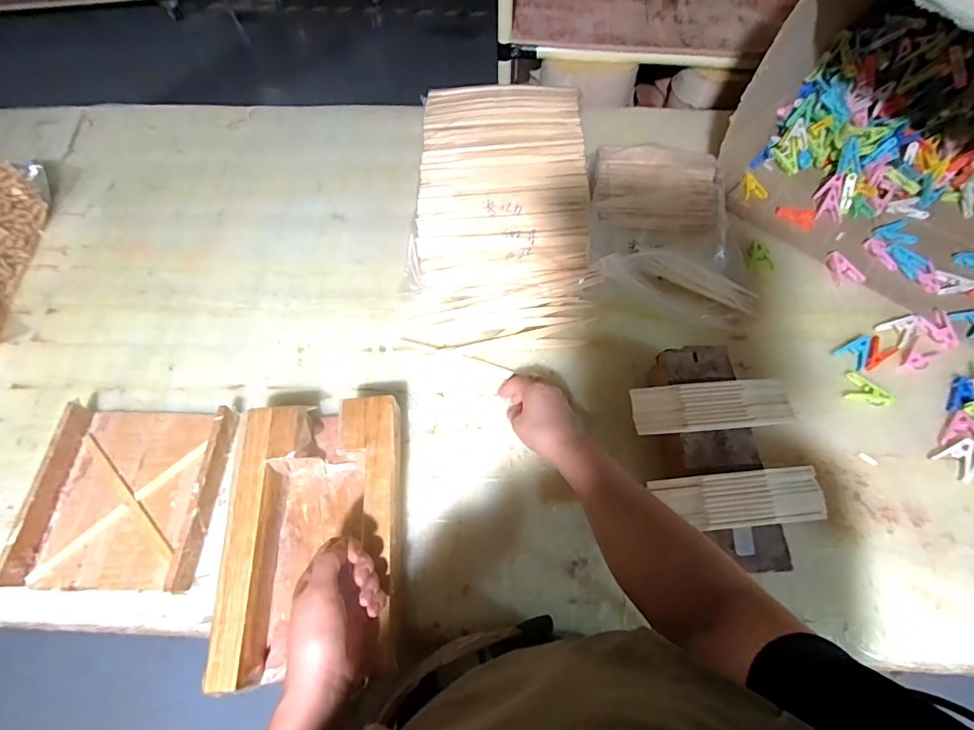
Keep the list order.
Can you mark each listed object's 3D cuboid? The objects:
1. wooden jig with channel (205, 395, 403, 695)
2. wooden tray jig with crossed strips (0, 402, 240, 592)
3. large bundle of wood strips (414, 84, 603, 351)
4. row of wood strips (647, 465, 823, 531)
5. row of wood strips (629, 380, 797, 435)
[{"bbox_3d":[-0.179,0.173,0.487,0.171,0.058,0.265,-5,64,-2],"label":"wooden jig with channel"},{"bbox_3d":[-0.413,0.145,0.521,0.197,0.033,0.197,2,64,2],"label":"wooden tray jig with crossed strips"},{"bbox_3d":[0.024,-0.237,0.674,0.243,0.088,0.418,-2,64,0],"label":"large bundle of wood strips"},{"bbox_3d":[0.256,0.136,0.461,0.165,0.013,0.052,-4,63,-2],"label":"row of wood strips"},{"bbox_3d":[0.249,0.044,0.506,0.170,0.009,0.055,-6,63,-3],"label":"row of wood strips"}]

